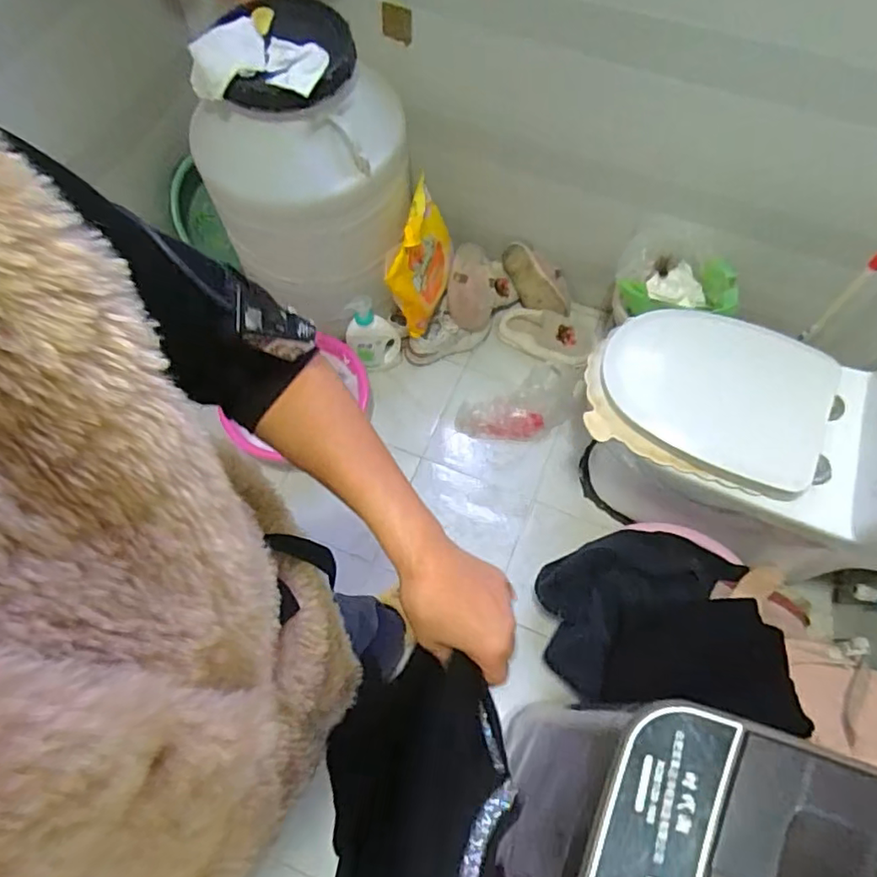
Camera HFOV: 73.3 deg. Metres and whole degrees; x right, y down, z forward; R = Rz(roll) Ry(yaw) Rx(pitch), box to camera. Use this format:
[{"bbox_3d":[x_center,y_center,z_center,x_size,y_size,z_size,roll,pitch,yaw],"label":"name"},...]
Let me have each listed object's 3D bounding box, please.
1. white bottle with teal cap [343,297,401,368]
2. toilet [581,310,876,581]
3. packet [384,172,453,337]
[{"bbox_3d":[-0.165,-0.262,1.505,0.135,0.247,0.069,-19,68,-9],"label":"white bottle with teal cap"},{"bbox_3d":[0.606,-0.023,1.108,0.622,0.681,0.391,15,66,5],"label":"toilet"},{"bbox_3d":[-0.035,-0.441,1.465,0.098,0.312,0.262,17,67,6],"label":"packet"}]

